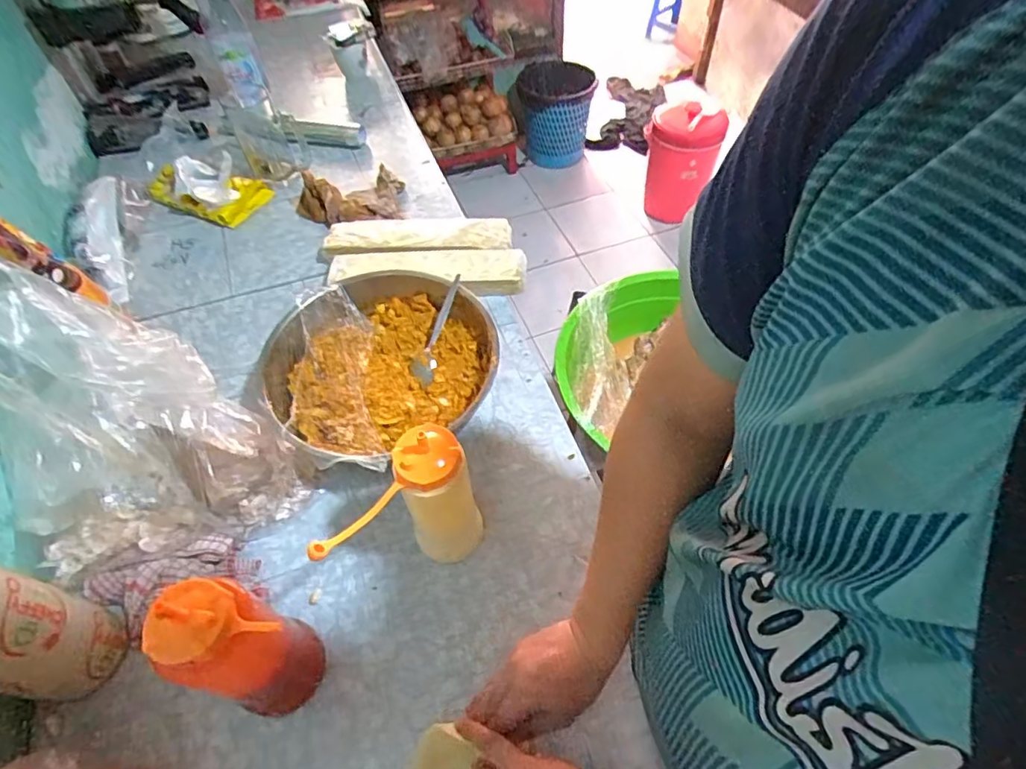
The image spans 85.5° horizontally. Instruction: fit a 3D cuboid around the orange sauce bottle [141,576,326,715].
[{"bbox_3d":[-0.220,0.228,0.472,0.077,0.224,0.075,-1,54,1],"label":"orange sauce bottle"}]

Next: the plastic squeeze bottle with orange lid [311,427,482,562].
[{"bbox_3d":[-0.106,0.136,0.559,0.150,0.204,0.060,-31,59,-19],"label":"plastic squeeze bottle with orange lid"}]

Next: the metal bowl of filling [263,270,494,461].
[{"bbox_3d":[-0.164,-0.022,0.731,0.289,0.082,0.271,-1,54,1],"label":"metal bowl of filling"}]

